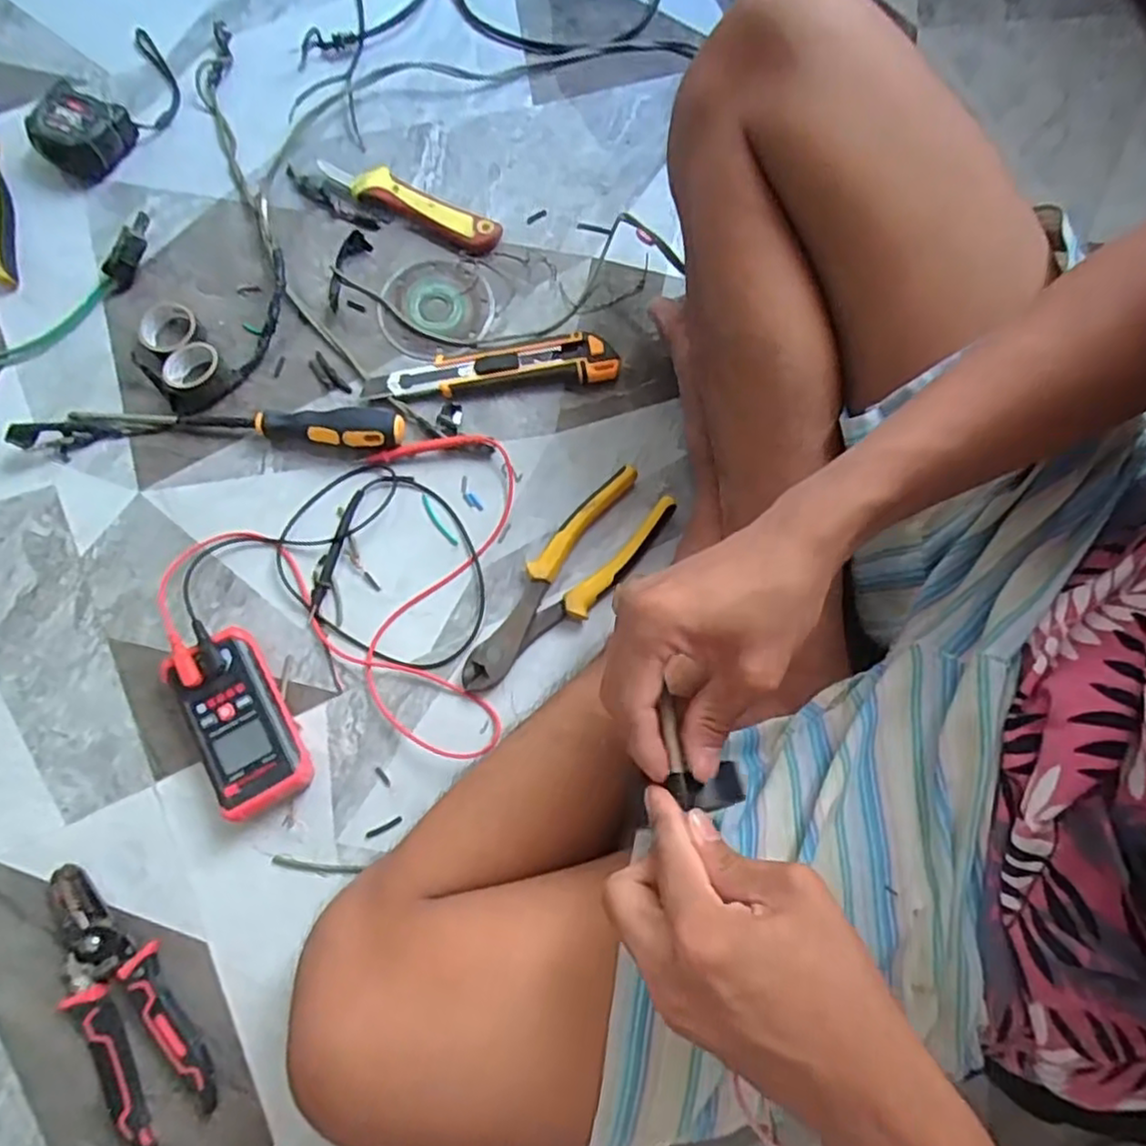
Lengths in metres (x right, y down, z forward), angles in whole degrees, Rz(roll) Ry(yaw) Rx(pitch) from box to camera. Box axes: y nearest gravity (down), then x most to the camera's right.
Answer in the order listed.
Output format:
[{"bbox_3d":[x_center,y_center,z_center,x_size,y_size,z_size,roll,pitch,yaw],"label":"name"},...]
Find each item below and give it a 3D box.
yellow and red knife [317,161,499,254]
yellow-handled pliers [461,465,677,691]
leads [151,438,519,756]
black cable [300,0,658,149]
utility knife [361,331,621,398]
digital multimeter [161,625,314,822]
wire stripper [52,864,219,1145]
[{"bbox_3d":[-0.136,-0.309,0.579,0.159,0.021,0.030,27,77,5],"label":"yellow and red knife"},{"bbox_3d":[-0.007,0.008,0.508,0.056,0.022,0.194,40,79,8],"label":"yellow-handled pliers"},{"bbox_3d":[-0.169,0.005,0.496,0.238,0.033,0.230,2,76,-1],"label":"leads"},{"bbox_3d":[-0.093,-0.526,0.632,0.325,0.018,0.194,-27,78,-7],"label":"black cable"},{"bbox_3d":[-0.065,-0.163,0.548,0.195,0.018,0.040,-6,77,-2],"label":"utility knife"},{"bbox_3d":[-0.227,0.100,0.474,0.063,0.034,0.126,-29,79,-8],"label":"digital multimeter"},{"bbox_3d":[-0.287,0.268,0.443,0.059,0.012,0.172,-32,79,-8],"label":"wire stripper"}]

